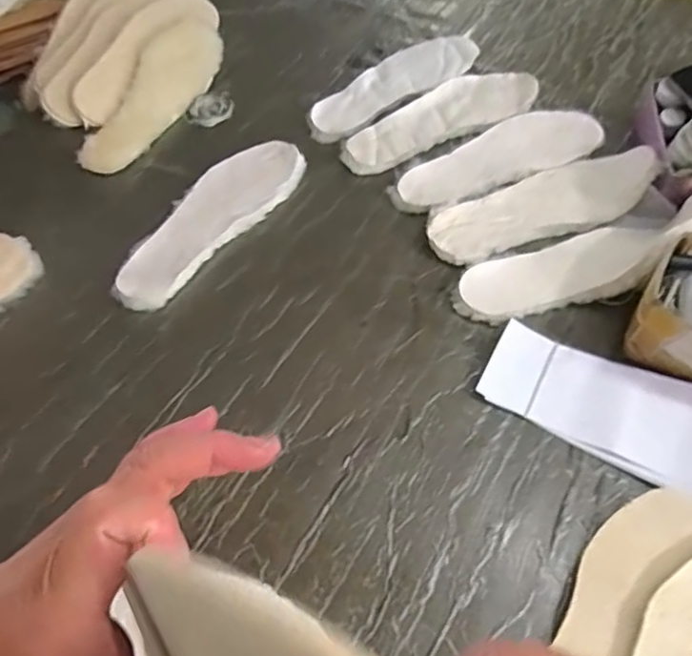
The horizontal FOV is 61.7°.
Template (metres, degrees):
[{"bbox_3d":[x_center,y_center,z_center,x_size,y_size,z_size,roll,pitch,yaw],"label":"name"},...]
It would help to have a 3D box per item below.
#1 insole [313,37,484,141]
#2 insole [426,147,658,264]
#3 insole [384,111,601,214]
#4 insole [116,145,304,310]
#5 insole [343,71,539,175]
[{"bbox_3d":[0.065,-0.342,0.804,0.276,0.010,0.091,-31,62,-15],"label":"insole"},{"bbox_3d":[0.223,-0.145,0.667,0.266,0.045,0.090,-17,59,-7],"label":"insole"},{"bbox_3d":[0.186,-0.208,0.720,0.277,0.022,0.095,-22,60,-10],"label":"insole"},{"bbox_3d":[-0.159,-0.132,0.683,0.097,0.011,0.281,28,64,19],"label":"insole"},{"bbox_3d":[0.126,-0.276,0.758,0.282,0.005,0.092,-29,61,-14],"label":"insole"}]

